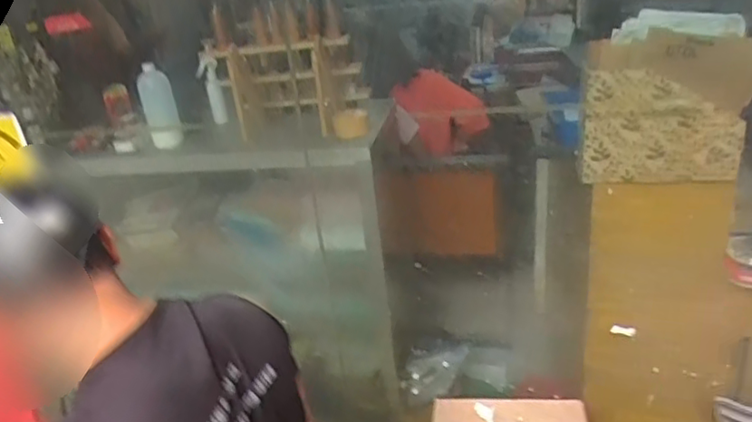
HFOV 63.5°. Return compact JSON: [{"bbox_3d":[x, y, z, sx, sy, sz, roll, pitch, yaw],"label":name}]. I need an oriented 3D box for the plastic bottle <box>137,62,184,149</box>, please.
[{"bbox_3d":[-0.511,-0.240,1.444,0.072,0.189,0.068,-16,27,-20],"label":"plastic bottle"}]

